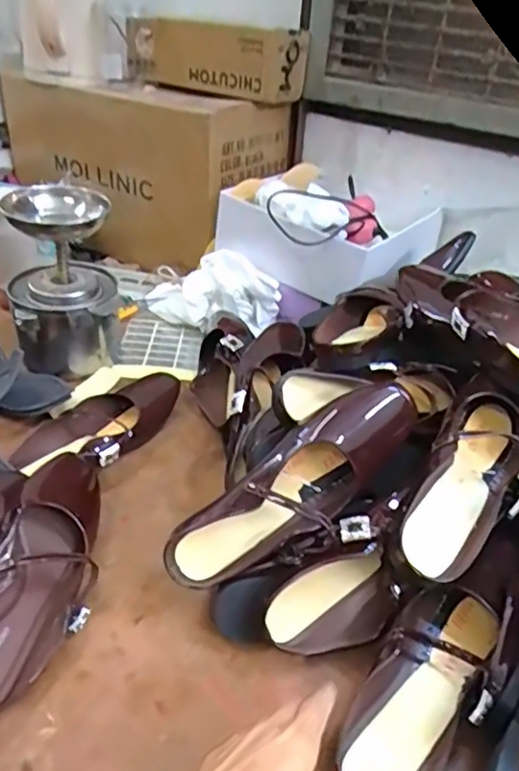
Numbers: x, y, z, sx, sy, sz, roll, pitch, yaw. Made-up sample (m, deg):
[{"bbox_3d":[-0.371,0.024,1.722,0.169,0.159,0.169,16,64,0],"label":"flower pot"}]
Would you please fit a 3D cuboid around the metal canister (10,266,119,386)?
[{"bbox_3d":[-0.258,-0.086,0.792,0.133,0.121,0.118,-10,37,-18],"label":"metal canister"}]

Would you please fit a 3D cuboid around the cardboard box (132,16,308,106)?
[{"bbox_3d":[-0.083,-0.560,1.002,0.310,0.100,0.105,20,39,22],"label":"cardboard box"}]

